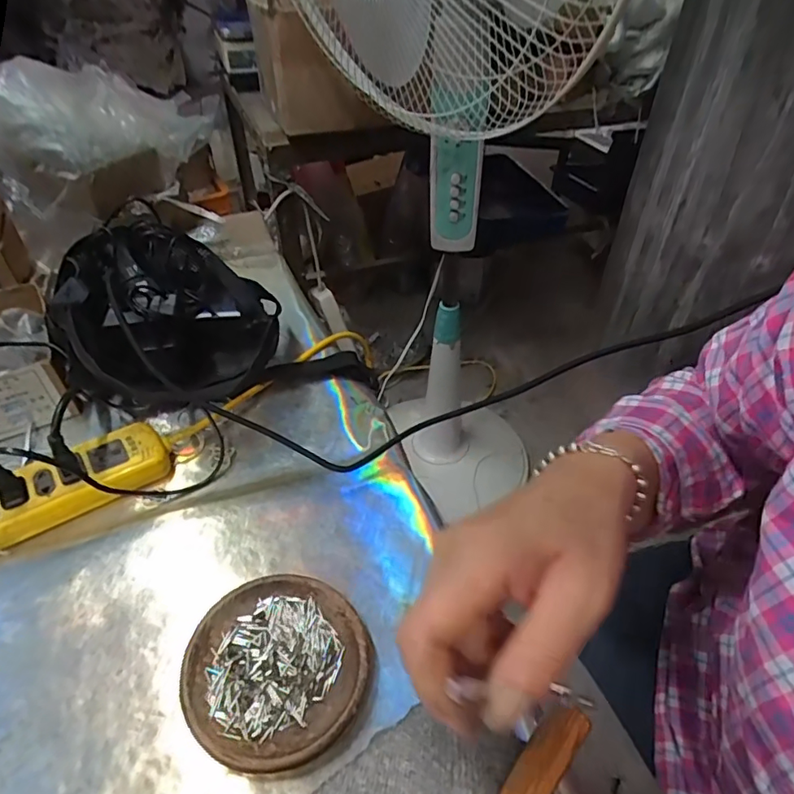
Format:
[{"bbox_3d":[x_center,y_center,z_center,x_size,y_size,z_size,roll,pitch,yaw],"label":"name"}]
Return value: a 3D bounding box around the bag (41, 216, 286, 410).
[{"bbox_3d":[-0.243,-0.088,0.554,0.197,0.122,0.197,-27,50,-26],"label":"bag"}]

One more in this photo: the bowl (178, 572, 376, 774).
[{"bbox_3d":[-0.076,0.172,0.340,0.112,0.018,0.109,0,43,0],"label":"bowl"}]

